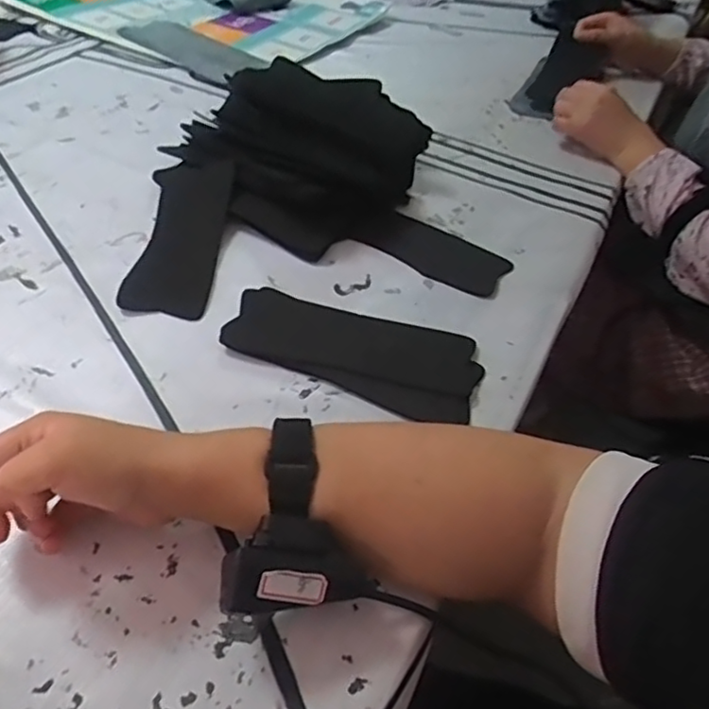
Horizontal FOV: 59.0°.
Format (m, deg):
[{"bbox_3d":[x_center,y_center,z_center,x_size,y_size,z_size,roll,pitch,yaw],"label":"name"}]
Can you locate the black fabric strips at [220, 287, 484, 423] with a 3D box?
[{"bbox_3d":[-0.003,-0.003,0.485,0.194,0.011,0.092,13,45,6],"label":"black fabric strips"}]

